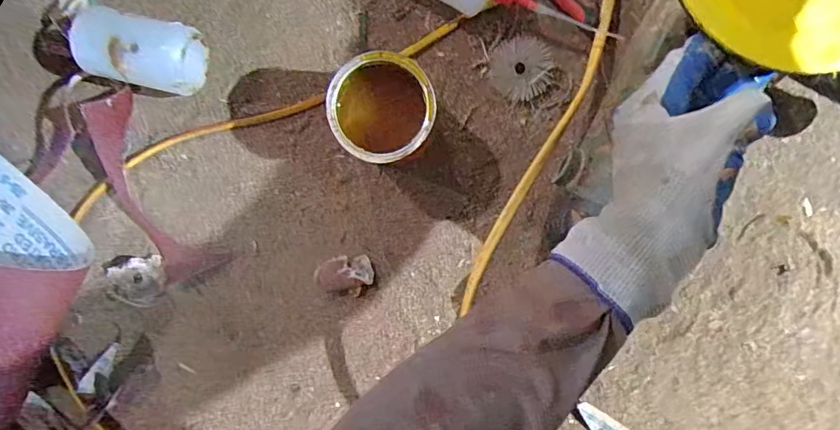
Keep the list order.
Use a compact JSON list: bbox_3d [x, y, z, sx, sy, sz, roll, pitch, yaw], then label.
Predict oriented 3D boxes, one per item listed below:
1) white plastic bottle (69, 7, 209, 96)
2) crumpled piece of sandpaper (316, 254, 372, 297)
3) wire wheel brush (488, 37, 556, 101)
[{"bbox_3d":[-0.219,-0.129,0.397,0.092,0.053,0.051,12,92,3],"label":"white plastic bottle"},{"bbox_3d":[-0.063,0.051,0.413,0.047,0.010,0.032,-4,91,4],"label":"crumpled piece of sandpaper"},{"bbox_3d":[0.082,-0.118,0.399,0.048,0.010,0.050,-3,91,4],"label":"wire wheel brush"}]

